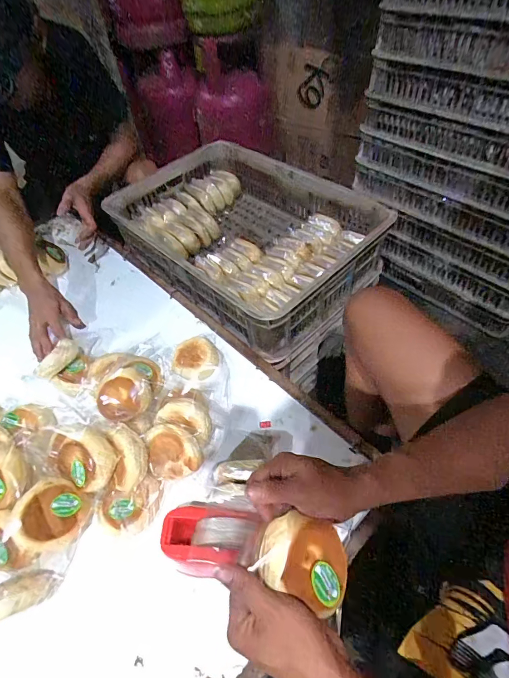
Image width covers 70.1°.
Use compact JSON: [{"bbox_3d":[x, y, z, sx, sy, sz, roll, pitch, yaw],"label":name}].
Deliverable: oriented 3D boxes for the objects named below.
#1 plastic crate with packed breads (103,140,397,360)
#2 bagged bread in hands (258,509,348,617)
[{"bbox_3d":[-0.038,-0.287,0.911,0.449,0.135,0.658,-39,58,-22],"label":"plastic crate with packed breads"},{"bbox_3d":[0.049,0.218,0.361,0.086,0.045,0.068,27,64,-8],"label":"bagged bread in hands"}]

